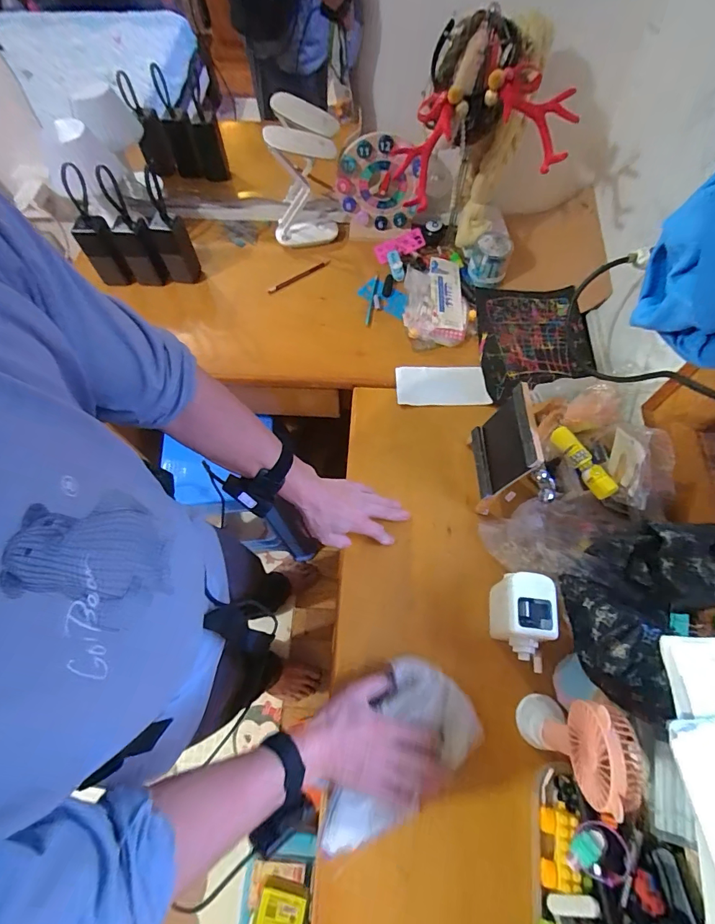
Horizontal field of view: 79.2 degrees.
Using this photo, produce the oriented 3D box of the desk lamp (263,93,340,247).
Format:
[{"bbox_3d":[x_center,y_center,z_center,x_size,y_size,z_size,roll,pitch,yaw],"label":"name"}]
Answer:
[{"bbox_3d":[-0.111,-0.595,0.910,0.138,0.223,0.155,4,65,2],"label":"desk lamp"}]

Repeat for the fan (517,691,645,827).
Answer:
[{"bbox_3d":[0.235,0.308,0.473,0.053,0.207,0.088,18,66,9],"label":"fan"}]

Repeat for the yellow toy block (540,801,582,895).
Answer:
[{"bbox_3d":[0.234,0.448,0.506,0.034,0.037,0.084,12,65,6],"label":"yellow toy block"}]

